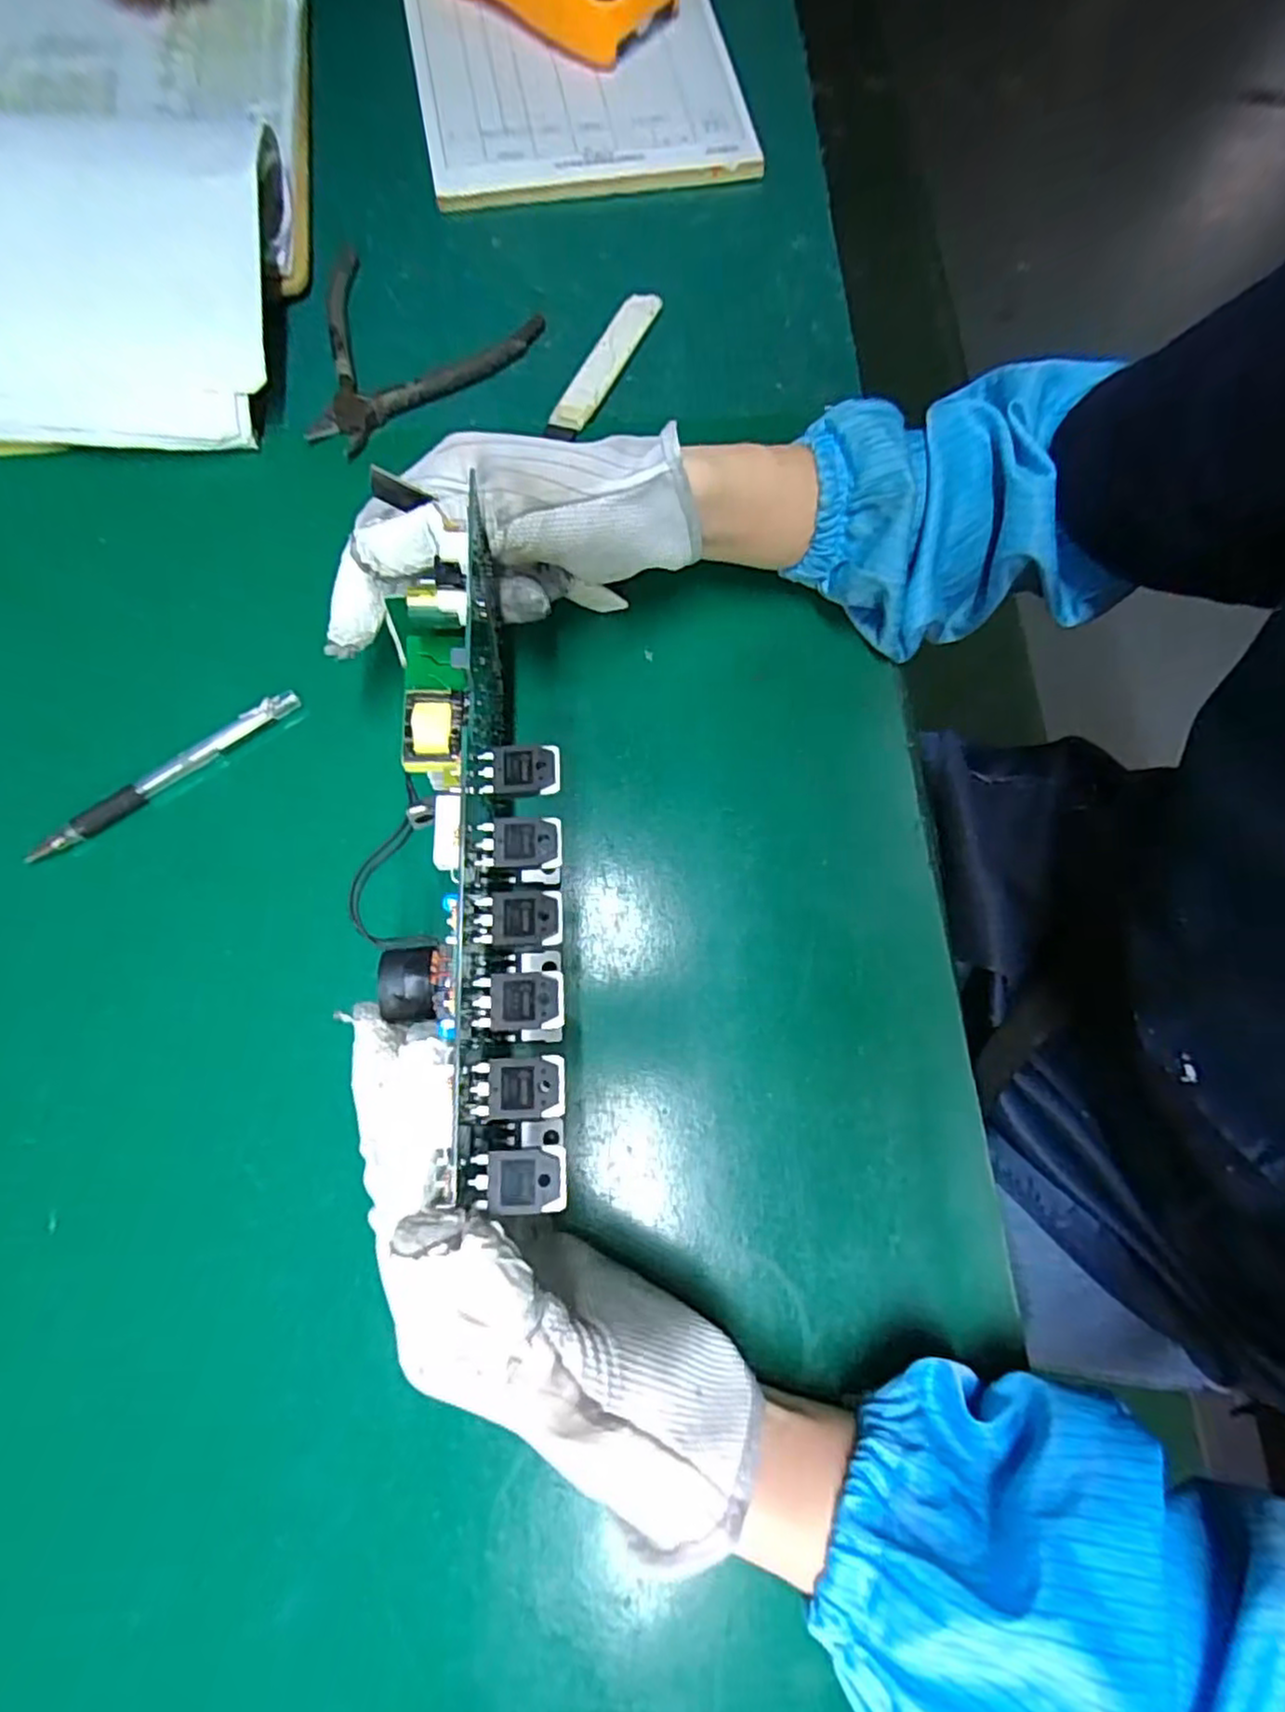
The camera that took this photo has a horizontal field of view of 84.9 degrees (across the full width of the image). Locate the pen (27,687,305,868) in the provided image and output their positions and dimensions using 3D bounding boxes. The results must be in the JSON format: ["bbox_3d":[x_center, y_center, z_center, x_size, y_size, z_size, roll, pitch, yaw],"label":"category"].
[{"bbox_3d":[-0.223,-0.039,0.329,0.134,0.010,0.011,-37,78,-11],"label":"pen"}]

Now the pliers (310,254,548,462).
[{"bbox_3d":[-0.151,-0.302,0.412,0.147,0.018,0.120,-40,79,-12],"label":"pliers"}]

